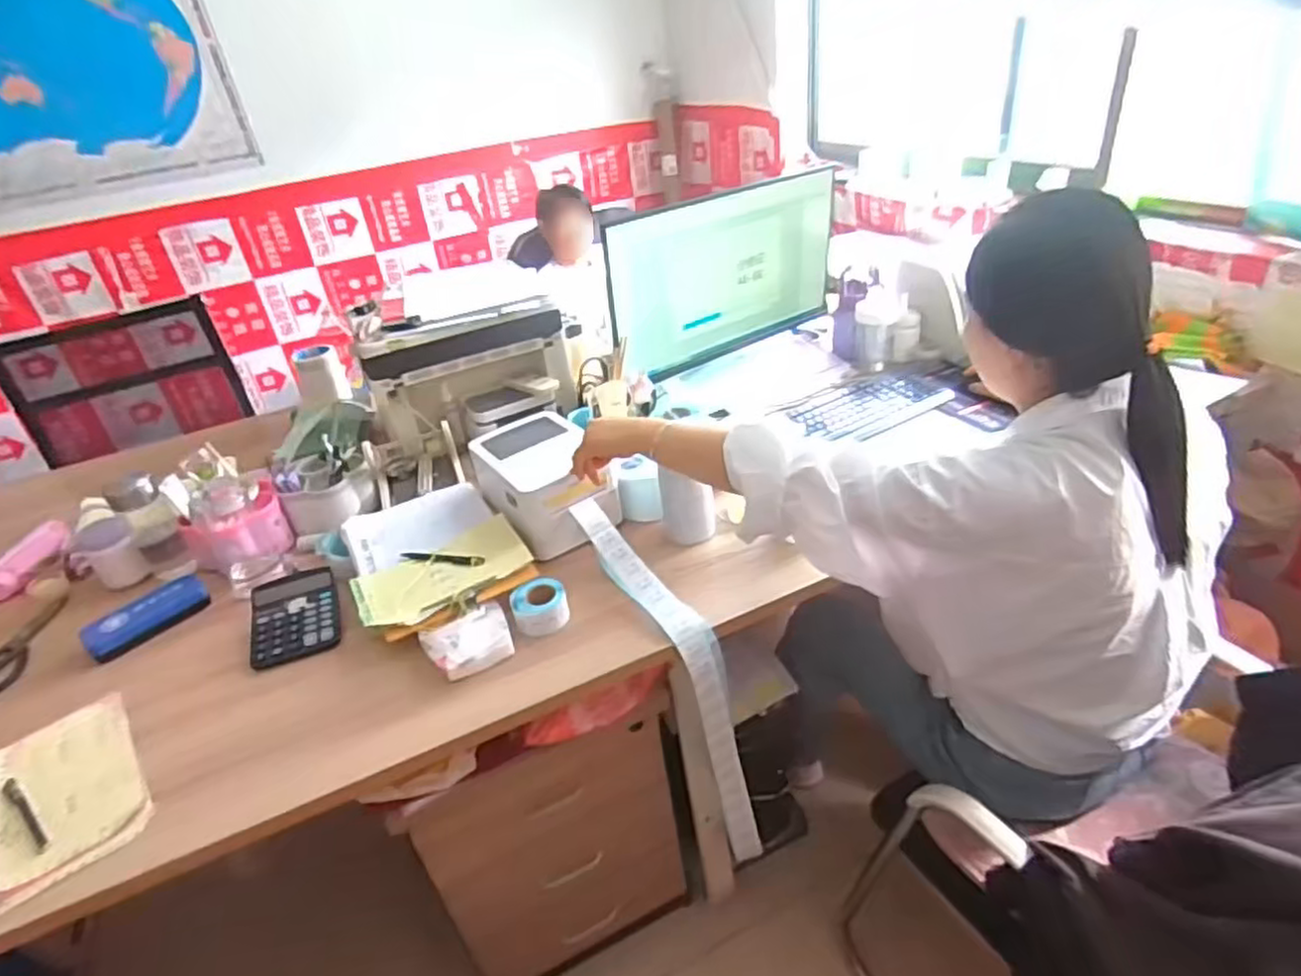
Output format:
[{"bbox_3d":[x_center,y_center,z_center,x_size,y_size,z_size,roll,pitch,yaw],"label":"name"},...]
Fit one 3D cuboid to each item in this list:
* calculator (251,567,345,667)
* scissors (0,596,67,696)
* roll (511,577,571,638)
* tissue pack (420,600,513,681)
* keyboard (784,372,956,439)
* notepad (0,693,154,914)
[{"bbox_3d":[-0.507,0.178,1.030,0.124,0.040,0.161,-17,33,-15],"label":"calculator"},{"bbox_3d":[-0.942,0.232,1.058,0.099,0.012,0.219,-6,32,2],"label":"scissors"},{"bbox_3d":[-0.151,0.161,0.981,0.073,0.049,0.067,-6,32,3],"label":"roll"},{"bbox_3d":[-0.235,0.199,0.934,0.106,0.038,0.087,-20,34,-19],"label":"tissue pack"},{"bbox_3d":[0.382,-0.147,1.291,0.280,0.029,0.151,-20,34,-18],"label":"keyboard"},{"bbox_3d":[-0.682,0.346,0.836,0.145,0.013,0.272,-29,38,-30],"label":"notepad"}]

